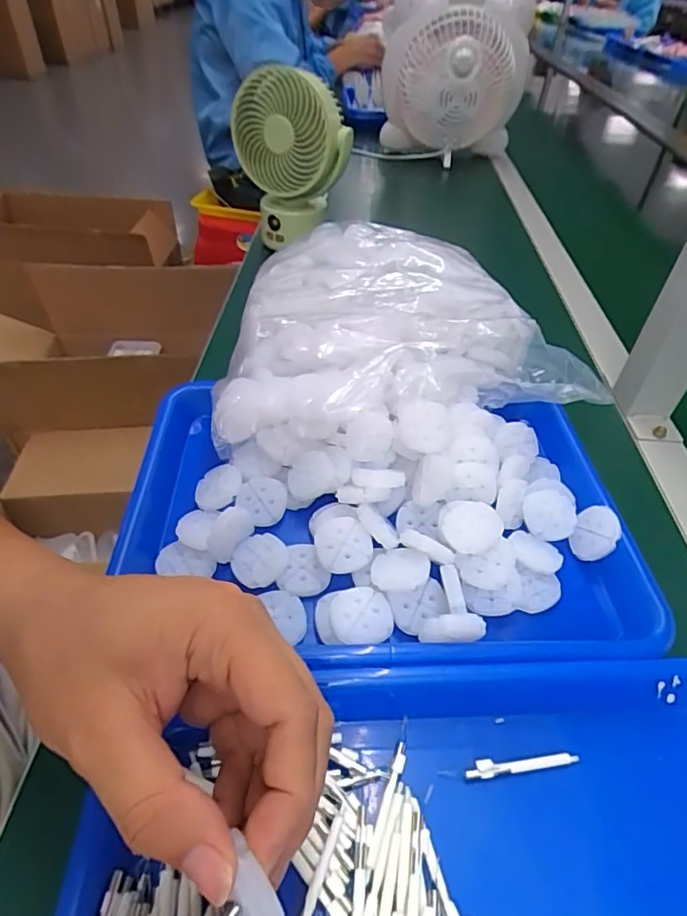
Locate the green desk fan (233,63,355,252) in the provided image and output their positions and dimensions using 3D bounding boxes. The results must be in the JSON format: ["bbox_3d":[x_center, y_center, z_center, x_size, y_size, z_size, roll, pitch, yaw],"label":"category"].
[{"bbox_3d":[-0.062,-0.357,0.625,0.124,0.177,0.077,24,49,19],"label":"green desk fan"}]

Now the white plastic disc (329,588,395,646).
[{"bbox_3d":[0.010,0.093,0.309,0.035,0.006,0.034,2,46,-2],"label":"white plastic disc"}]

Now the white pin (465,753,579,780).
[{"bbox_3d":[0.091,0.156,0.265,0.058,0.006,0.008,-2,46,-5],"label":"white pin"}]

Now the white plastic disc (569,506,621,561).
[{"bbox_3d":[0.171,0.050,0.355,0.009,0.031,0.036,29,59,-26],"label":"white plastic disc"}]

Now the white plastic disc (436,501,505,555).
[{"bbox_3d":[0.082,0.043,0.337,0.039,0.007,0.036,2,46,-2],"label":"white plastic disc"}]

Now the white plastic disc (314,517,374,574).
[{"bbox_3d":[0.000,0.055,0.334,0.035,0.010,0.034,0,77,-1],"label":"white plastic disc"}]

